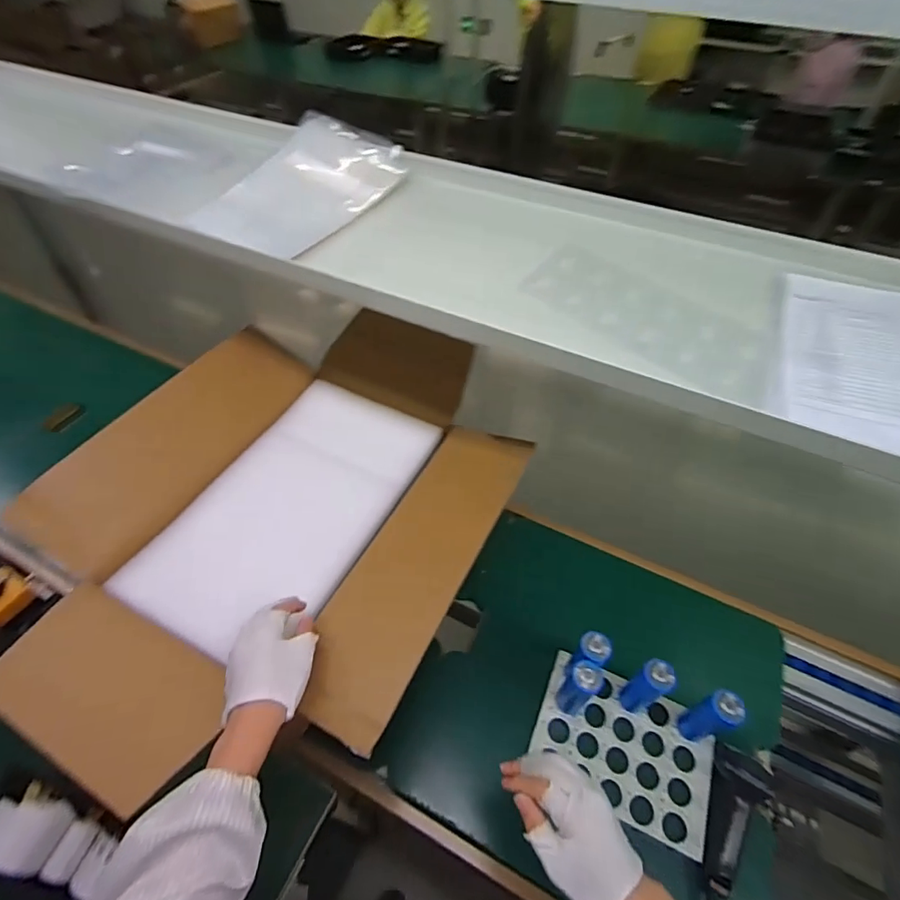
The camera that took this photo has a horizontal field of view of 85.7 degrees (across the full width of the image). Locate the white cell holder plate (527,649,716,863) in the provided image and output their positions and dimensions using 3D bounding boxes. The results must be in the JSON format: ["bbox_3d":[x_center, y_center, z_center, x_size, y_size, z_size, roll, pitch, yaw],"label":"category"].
[{"bbox_3d":[0.245,0.417,0.690,0.236,0.022,0.171,21,52,16],"label":"white cell holder plate"}]

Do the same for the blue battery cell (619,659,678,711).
[{"bbox_3d":[0.274,0.333,0.680,0.036,0.129,0.037,1,50,-1],"label":"blue battery cell"}]

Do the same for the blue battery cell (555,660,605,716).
[{"bbox_3d":[0.178,0.329,0.671,0.039,0.119,0.040,1,50,-1],"label":"blue battery cell"}]

